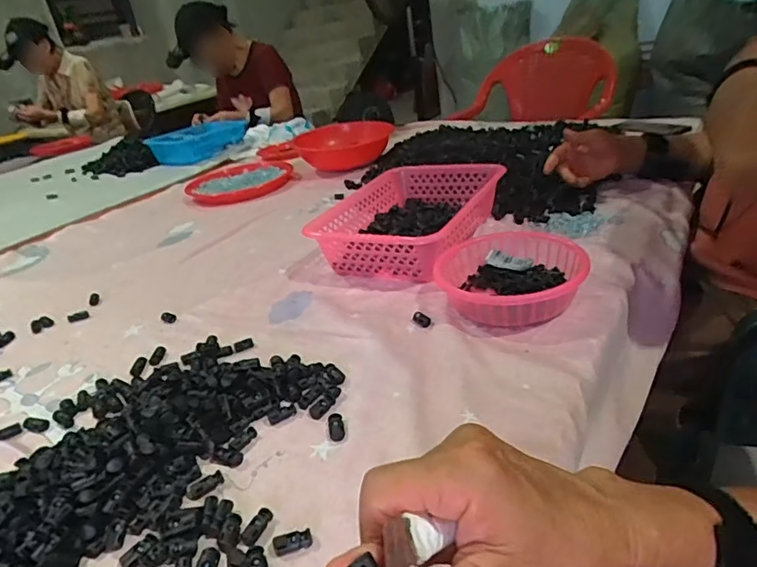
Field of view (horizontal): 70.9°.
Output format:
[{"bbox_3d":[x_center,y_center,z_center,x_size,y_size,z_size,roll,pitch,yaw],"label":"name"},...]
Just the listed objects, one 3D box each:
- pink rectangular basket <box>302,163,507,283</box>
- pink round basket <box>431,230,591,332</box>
[{"bbox_3d":[0.054,-0.097,0.823,0.216,0.091,0.293,11,33,30],"label":"pink rectangular basket"},{"bbox_3d":[0.158,-0.005,0.627,0.158,0.052,0.158,-7,28,2],"label":"pink round basket"}]

